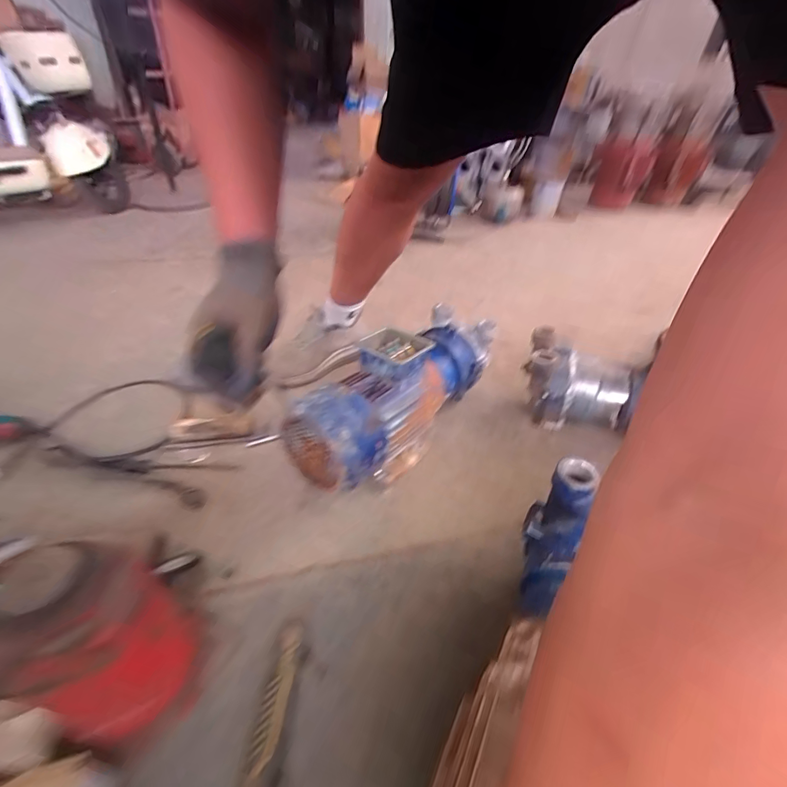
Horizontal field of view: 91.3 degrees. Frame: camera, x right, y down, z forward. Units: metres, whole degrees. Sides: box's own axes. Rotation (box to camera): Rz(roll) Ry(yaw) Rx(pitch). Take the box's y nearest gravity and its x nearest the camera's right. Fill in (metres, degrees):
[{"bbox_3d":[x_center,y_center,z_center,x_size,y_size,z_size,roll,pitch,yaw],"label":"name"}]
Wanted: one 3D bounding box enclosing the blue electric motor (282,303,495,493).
[{"bbox_3d":[0.019,-0.002,0.742,0.152,0.215,0.462,25,42,27],"label":"blue electric motor"}]

